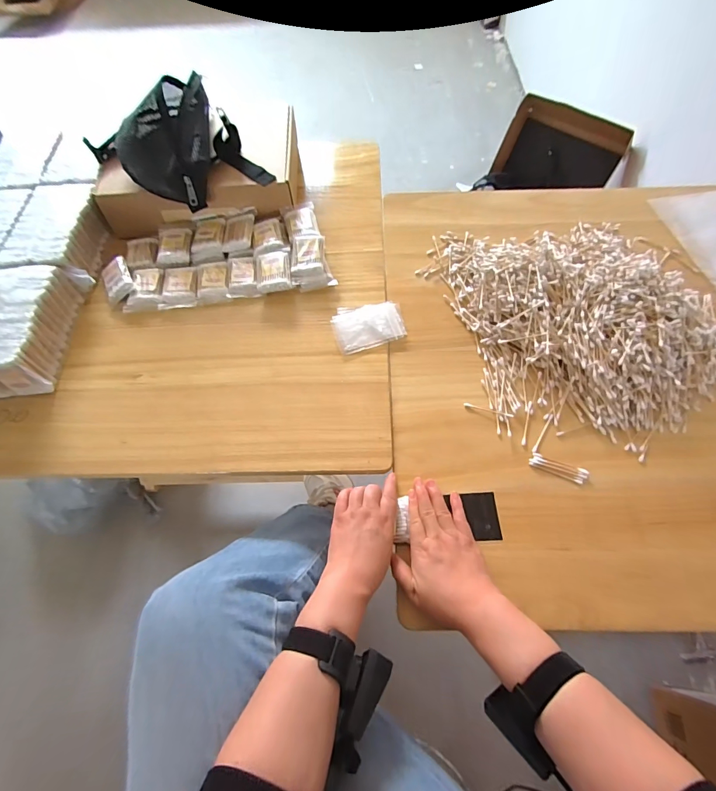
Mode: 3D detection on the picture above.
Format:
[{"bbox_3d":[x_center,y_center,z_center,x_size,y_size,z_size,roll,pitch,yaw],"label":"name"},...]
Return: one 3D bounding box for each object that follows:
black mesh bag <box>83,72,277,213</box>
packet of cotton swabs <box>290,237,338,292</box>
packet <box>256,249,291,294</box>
[{"bbox_3d":[-0.330,-0.444,0.678,0.240,0.099,0.271,-33,67,-13],"label":"black mesh bag"},{"bbox_3d":[-0.085,-0.237,0.676,0.072,0.044,0.096,-13,64,-4],"label":"packet of cotton swabs"},{"bbox_3d":[-0.147,-0.220,0.665,0.058,0.020,0.088,-6,64,-1],"label":"packet"}]

